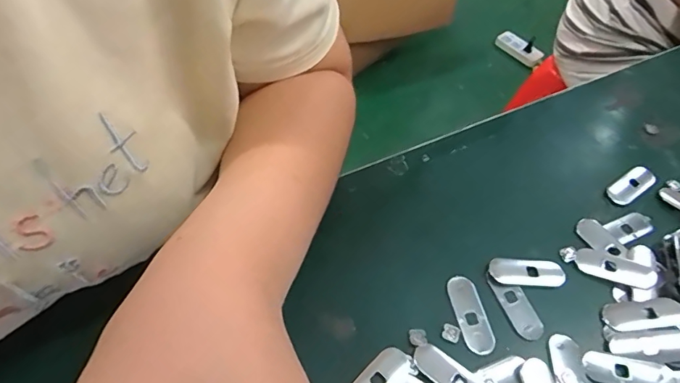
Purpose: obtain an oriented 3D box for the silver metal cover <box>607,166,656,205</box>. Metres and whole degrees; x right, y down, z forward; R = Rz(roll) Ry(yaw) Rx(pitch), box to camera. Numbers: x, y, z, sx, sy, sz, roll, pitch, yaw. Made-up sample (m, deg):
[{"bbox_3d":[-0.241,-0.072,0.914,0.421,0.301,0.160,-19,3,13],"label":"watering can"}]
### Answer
[{"bbox_3d":[0.234,-0.006,0.374,0.049,0.004,0.019,-27,63,-25],"label":"silver metal cover"}]

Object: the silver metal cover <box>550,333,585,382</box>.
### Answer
[{"bbox_3d":[0.136,0.110,0.274,0.017,0.004,0.052,6,54,-5],"label":"silver metal cover"}]

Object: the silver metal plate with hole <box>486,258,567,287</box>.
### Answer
[{"bbox_3d":[0.127,0.054,0.315,0.051,0.004,0.020,6,54,-4],"label":"silver metal plate with hole"}]

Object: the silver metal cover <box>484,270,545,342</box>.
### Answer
[{"bbox_3d":[0.113,0.072,0.302,0.019,0.005,0.047,-14,58,-17],"label":"silver metal cover"}]

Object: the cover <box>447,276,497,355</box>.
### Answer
[{"bbox_3d":[0.083,0.076,0.294,0.020,0.004,0.050,-5,56,-12],"label":"cover"}]

